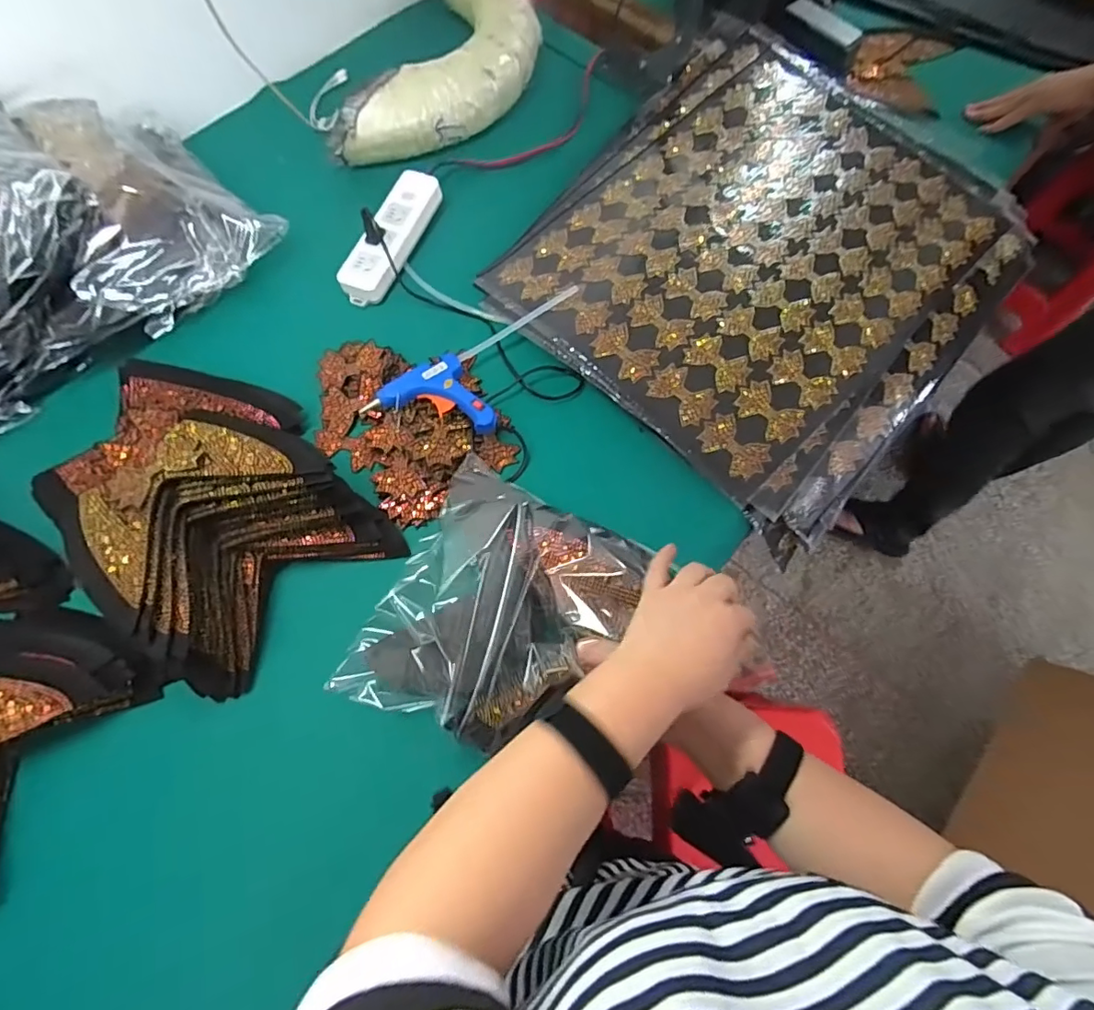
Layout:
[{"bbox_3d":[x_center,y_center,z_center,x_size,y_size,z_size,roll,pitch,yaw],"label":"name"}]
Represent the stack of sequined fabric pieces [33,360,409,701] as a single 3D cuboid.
[{"bbox_3d":[-0.331,-0.005,0.520,0.230,0.101,0.308,-39,77,-15],"label":"stack of sequined fabric pieces"}]

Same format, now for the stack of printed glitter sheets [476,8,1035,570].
[{"bbox_3d":[0.287,-0.341,0.688,0.544,0.036,0.642,39,74,13],"label":"stack of printed glitter sheets"}]

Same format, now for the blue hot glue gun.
[{"bbox_3d":[-0.124,-0.133,0.597,0.144,0.025,0.082,13,70,2],"label":"blue hot glue gun"}]

